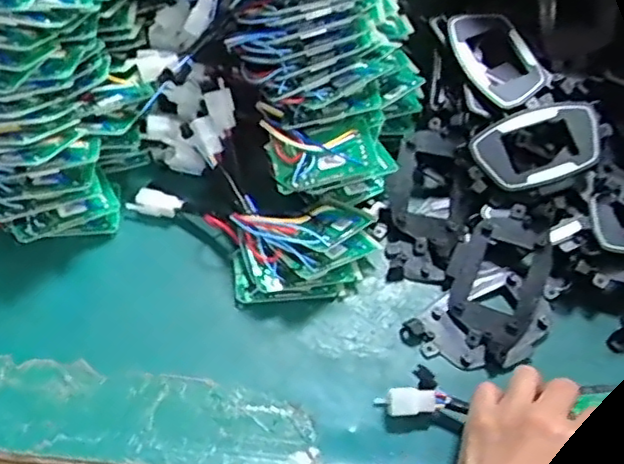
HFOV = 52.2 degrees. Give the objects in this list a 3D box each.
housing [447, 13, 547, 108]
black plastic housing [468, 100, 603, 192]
[{"bbox_3d":[0.153,-0.146,0.537,0.058,0.017,0.098,-24,71,-2],"label":"housing"},{"bbox_3d":[0.182,-0.068,0.512,0.102,0.019,0.062,-17,77,1],"label":"black plastic housing"}]

